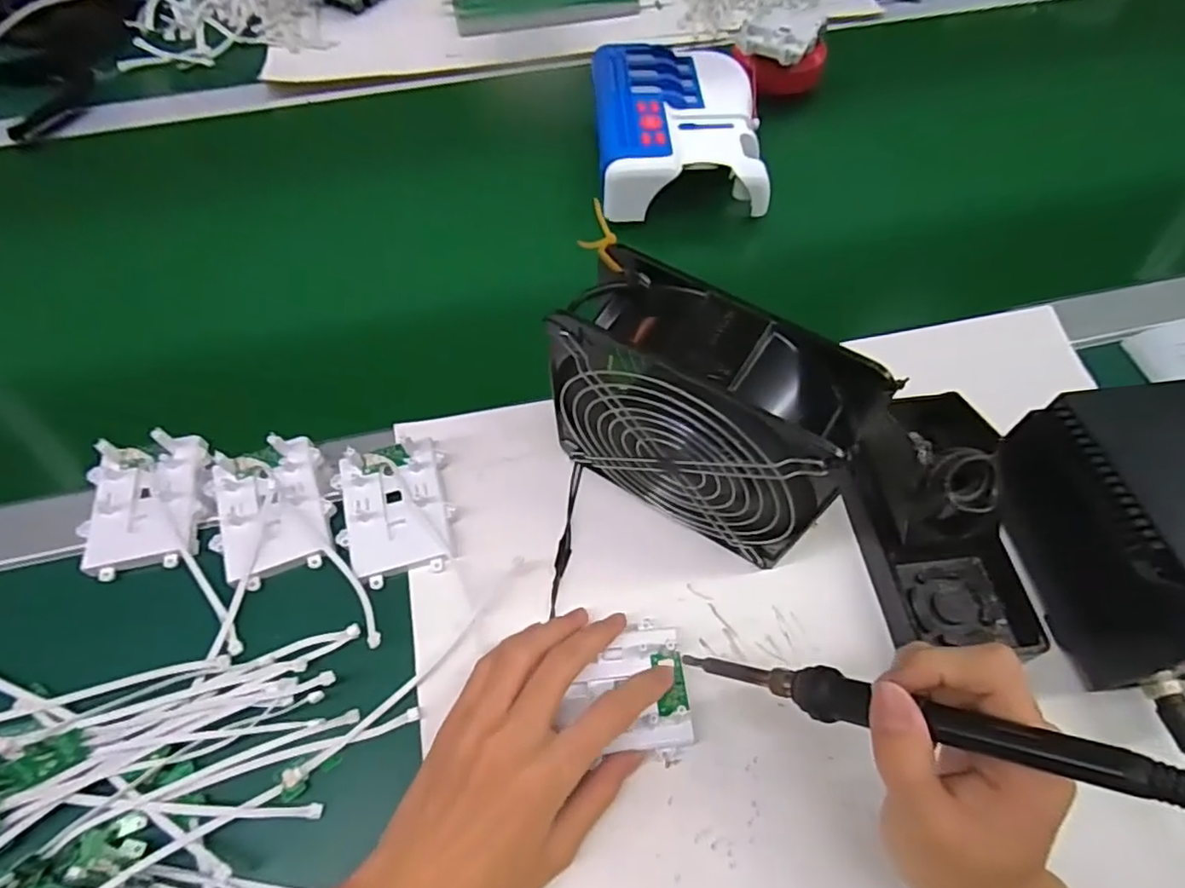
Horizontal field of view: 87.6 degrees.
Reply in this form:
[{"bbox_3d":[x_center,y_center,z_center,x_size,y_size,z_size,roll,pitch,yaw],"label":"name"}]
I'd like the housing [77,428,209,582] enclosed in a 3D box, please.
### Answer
[{"bbox_3d":[-0.279,0.035,0.382,0.065,0.022,0.083,-9,61,-5],"label":"housing"}]

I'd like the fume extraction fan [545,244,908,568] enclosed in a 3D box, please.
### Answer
[{"bbox_3d":[0.055,-0.009,0.330,0.145,0.152,0.060,30,65,16],"label":"fume extraction fan"}]

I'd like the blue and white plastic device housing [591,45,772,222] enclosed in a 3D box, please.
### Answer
[{"bbox_3d":[0.072,-0.271,0.533,0.137,0.061,0.172,-3,61,-2],"label":"blue and white plastic device housing"}]

